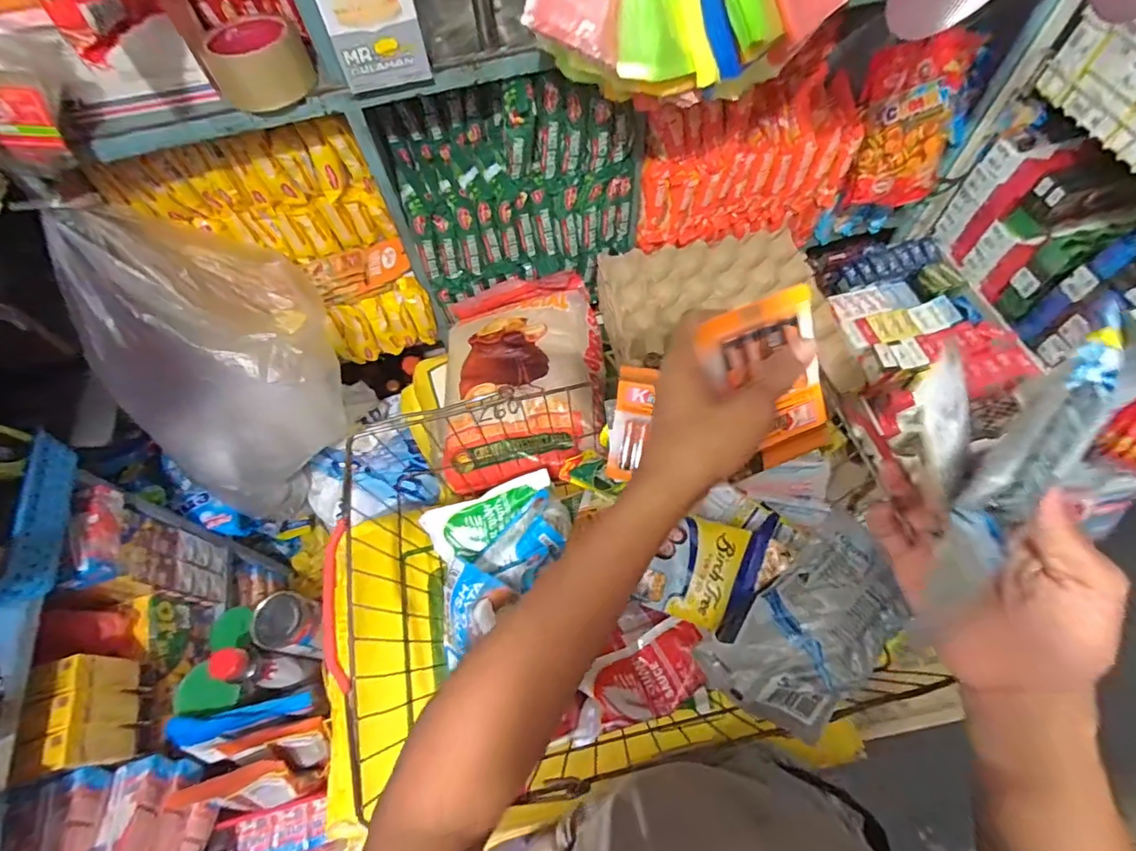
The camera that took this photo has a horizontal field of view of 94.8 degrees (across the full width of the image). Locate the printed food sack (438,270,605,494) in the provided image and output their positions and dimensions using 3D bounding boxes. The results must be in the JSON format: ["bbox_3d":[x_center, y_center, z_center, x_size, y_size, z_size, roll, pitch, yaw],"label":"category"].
[{"bbox_3d":[-0.069,-0.076,0.775,0.248,0.094,0.303,-9,61,-2],"label":"printed food sack"}]

